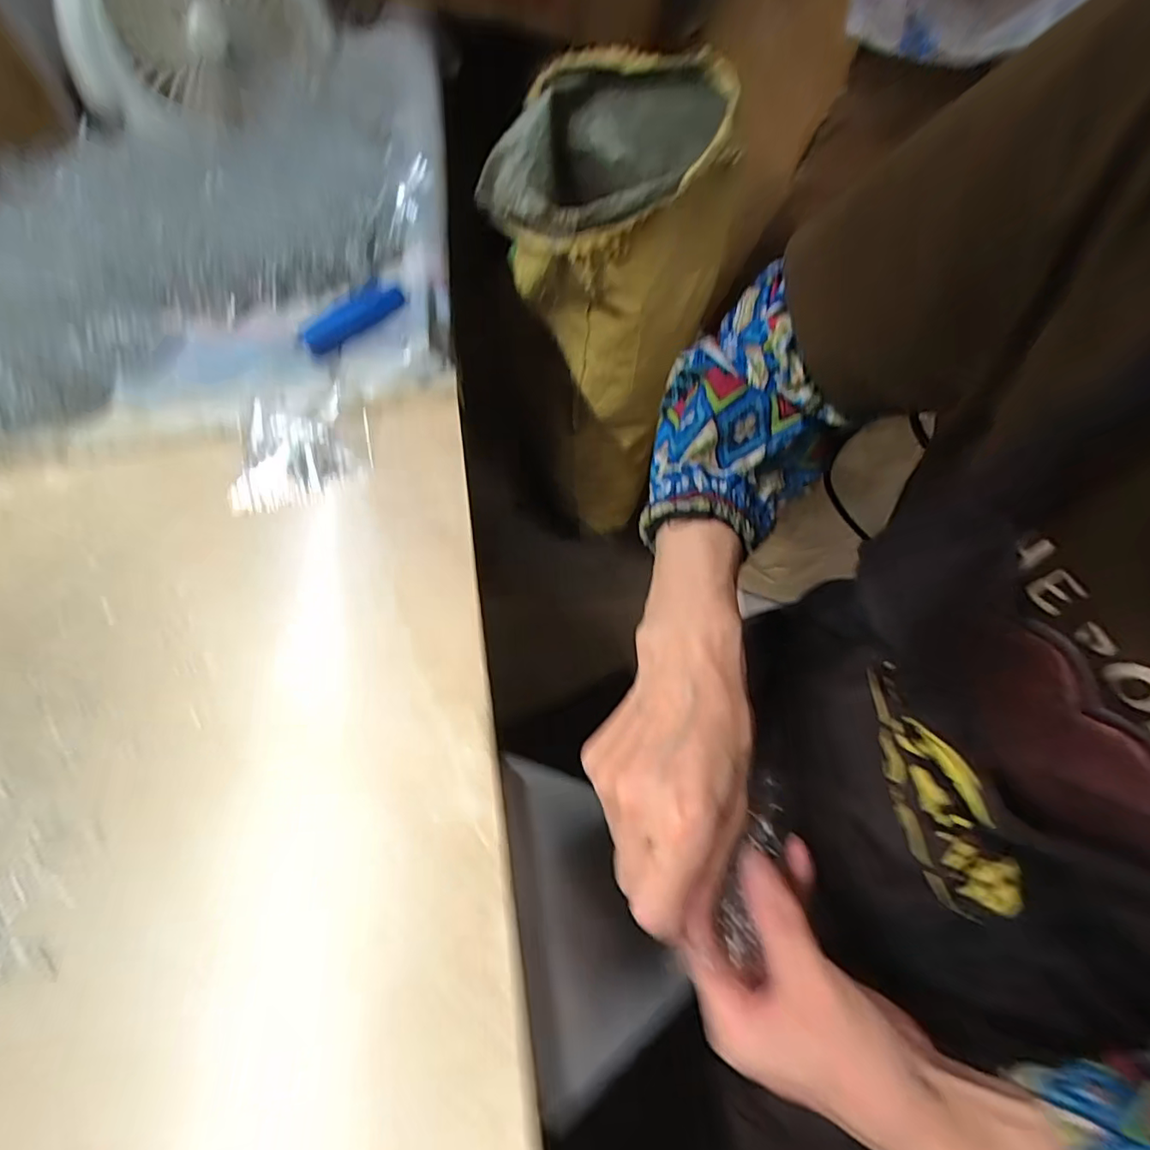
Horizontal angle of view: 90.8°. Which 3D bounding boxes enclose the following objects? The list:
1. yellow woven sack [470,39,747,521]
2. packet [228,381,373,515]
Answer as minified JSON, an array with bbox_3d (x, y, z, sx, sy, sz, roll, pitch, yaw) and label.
[{"bbox_3d":[0.046,-0.393,0.930,0.321,0.626,0.326,-2,56,1],"label":"yellow woven sack"},{"bbox_3d":[-0.203,-0.102,0.419,0.094,0.018,0.114,-12,58,-6],"label":"packet"}]

